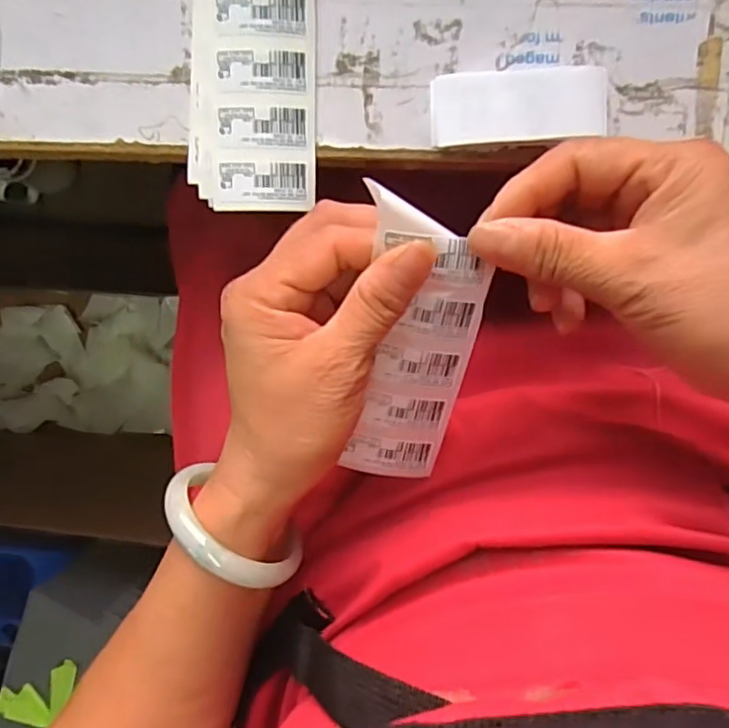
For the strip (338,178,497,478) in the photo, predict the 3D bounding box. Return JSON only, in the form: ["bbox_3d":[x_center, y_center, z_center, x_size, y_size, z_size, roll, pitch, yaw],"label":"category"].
[{"bbox_3d":[0.022,-0.005,0.263,0.050,0.004,0.138,3,123,-4],"label":"strip"}]

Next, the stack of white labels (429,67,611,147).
[{"bbox_3d":[0.070,-0.118,0.282,0.076,0.025,0.029,-2,97,3],"label":"stack of white labels"}]

